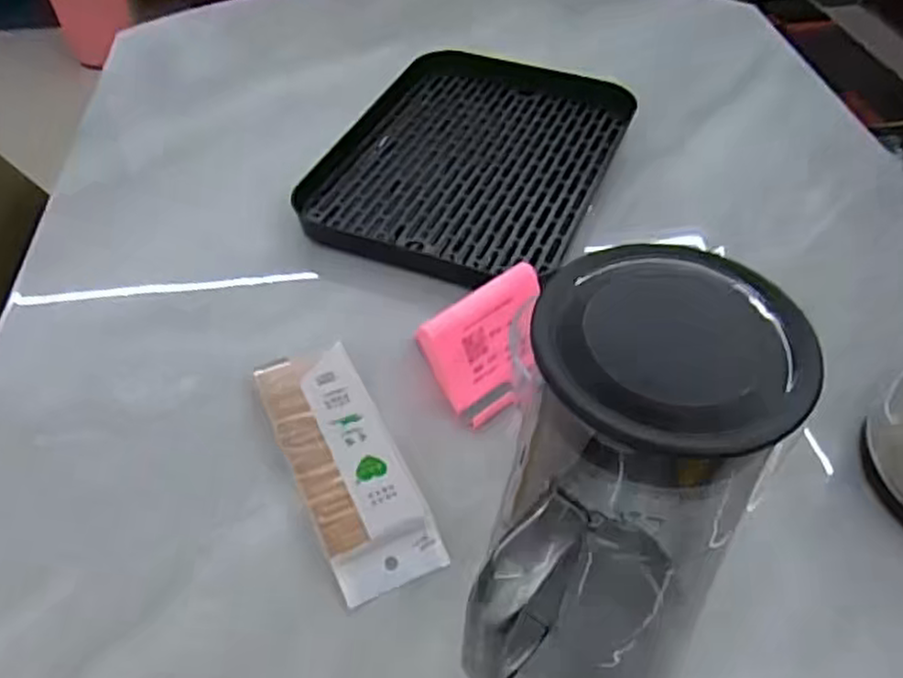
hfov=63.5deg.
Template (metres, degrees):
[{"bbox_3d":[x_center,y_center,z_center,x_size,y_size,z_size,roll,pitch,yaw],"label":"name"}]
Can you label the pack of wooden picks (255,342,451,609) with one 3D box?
[{"bbox_3d":[-0.068,0.078,0.464,0.063,0.013,0.178,-20,52,-18],"label":"pack of wooden picks"}]

